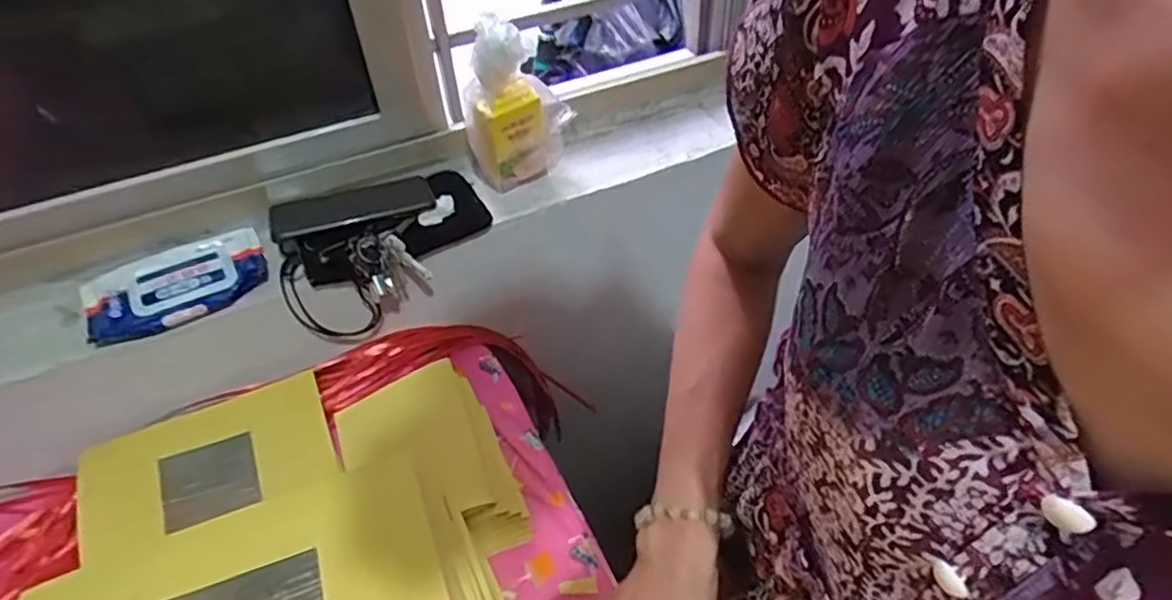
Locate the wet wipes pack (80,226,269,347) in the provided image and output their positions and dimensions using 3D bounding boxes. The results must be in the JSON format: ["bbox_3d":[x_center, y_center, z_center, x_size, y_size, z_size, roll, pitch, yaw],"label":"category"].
[{"bbox_3d":[-0.415,-0.017,0.698,0.171,0.020,0.099,-22,54,-14],"label":"wet wipes pack"}]

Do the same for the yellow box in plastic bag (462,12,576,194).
[{"bbox_3d":[-0.074,-0.214,0.753,0.116,0.181,0.055,-29,56,-19],"label":"yellow box in plastic bag"}]

